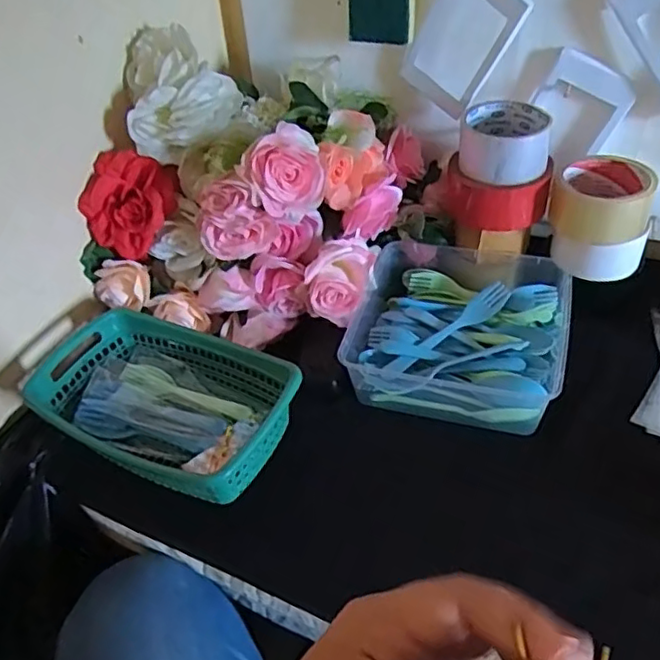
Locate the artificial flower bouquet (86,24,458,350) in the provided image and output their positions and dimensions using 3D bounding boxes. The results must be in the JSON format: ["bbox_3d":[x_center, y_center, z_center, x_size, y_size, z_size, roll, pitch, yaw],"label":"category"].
[{"bbox_3d":[-0.064,-0.158,0.672,0.348,0.235,0.258,10,44,18],"label":"artificial flower bouquet"}]

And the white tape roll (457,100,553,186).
[{"bbox_3d":[0.176,-0.189,0.622,0.086,0.050,0.084,6,43,14],"label":"white tape roll"}]

